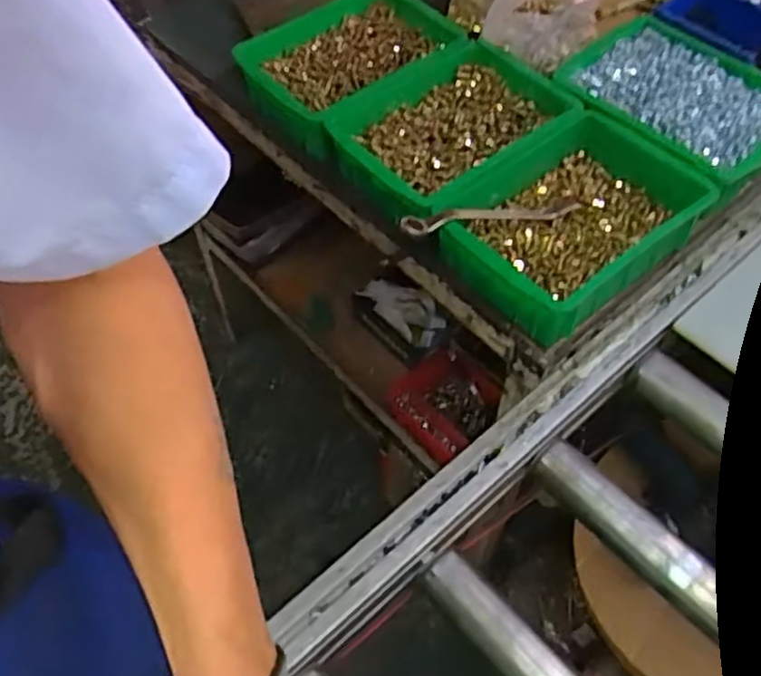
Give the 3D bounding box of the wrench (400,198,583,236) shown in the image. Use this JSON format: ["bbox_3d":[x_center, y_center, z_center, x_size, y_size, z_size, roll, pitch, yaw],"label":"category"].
[{"bbox_3d":[0.118,-0.125,0.723,0.217,0.022,0.018,-10,56,-29],"label":"wrench"}]

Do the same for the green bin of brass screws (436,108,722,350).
[{"bbox_3d":[0.194,-0.122,0.725,0.246,0.068,0.179,-35,61,-20],"label":"green bin of brass screws"}]

